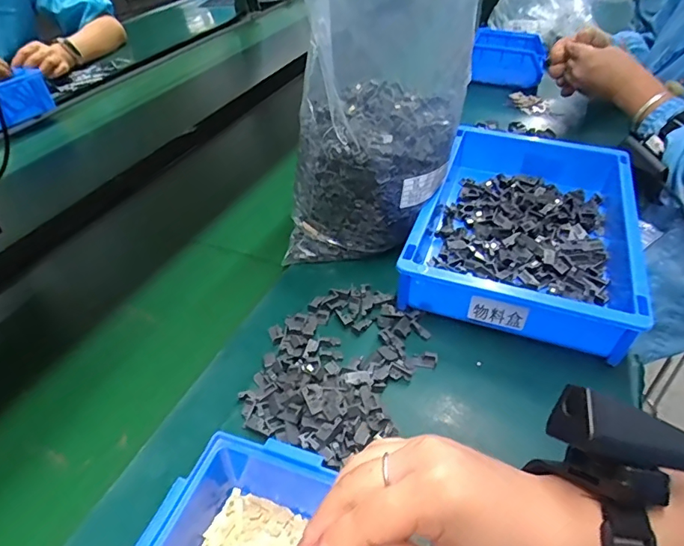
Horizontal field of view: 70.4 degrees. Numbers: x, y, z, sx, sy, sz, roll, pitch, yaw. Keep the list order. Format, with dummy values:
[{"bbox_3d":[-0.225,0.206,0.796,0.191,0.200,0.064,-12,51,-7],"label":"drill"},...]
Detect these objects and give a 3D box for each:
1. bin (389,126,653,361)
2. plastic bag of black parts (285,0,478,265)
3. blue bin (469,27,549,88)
[{"bbox_3d":[0.199,-0.052,0.534,0.206,0.081,0.310,17,45,14],"label":"bin"},{"bbox_3d":[0.038,-0.170,0.491,0.155,0.264,0.184,9,43,6],"label":"plastic bag of black parts"},{"bbox_3d":[0.317,-0.414,0.933,0.131,0.071,0.152,10,42,14],"label":"blue bin"}]

